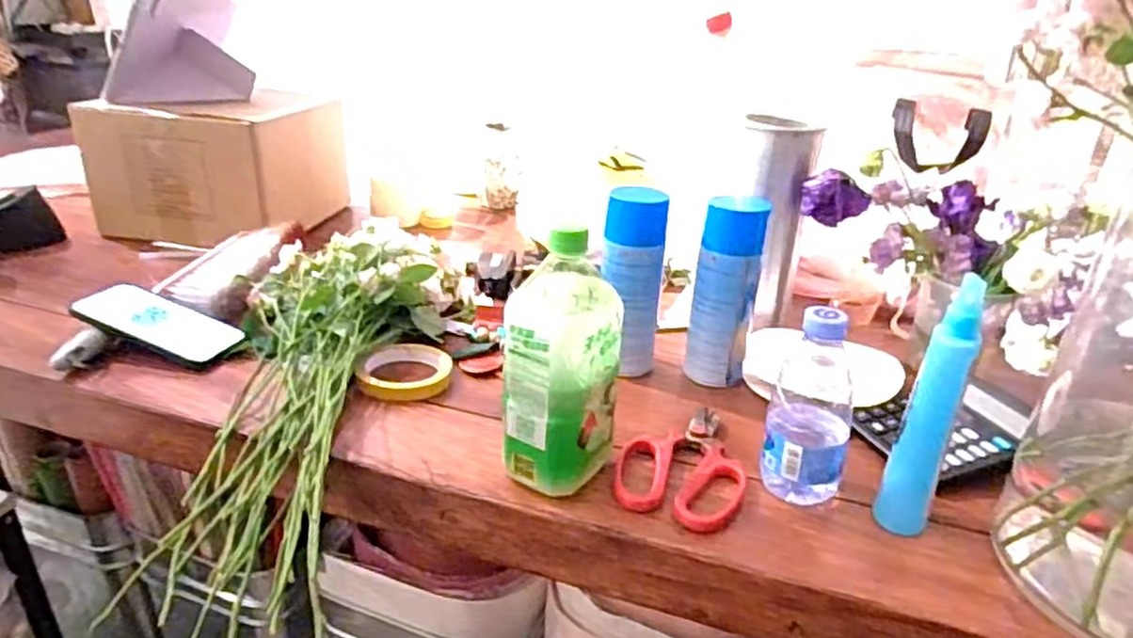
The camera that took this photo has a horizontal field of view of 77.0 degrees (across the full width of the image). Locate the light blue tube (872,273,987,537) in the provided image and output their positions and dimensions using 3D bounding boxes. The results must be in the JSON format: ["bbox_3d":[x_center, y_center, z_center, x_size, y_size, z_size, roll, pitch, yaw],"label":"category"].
[{"bbox_3d":[0.272,0.071,0.528,0.039,0.201,0.029,19,31,28],"label":"light blue tube"}]

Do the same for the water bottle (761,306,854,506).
[{"bbox_3d":[0.200,0.072,0.576,0.066,0.159,0.068,13,29,20],"label":"water bottle"}]

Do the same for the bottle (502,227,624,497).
[{"bbox_3d":[-0.004,0.035,0.560,0.075,0.197,0.073,16,29,24],"label":"bottle"}]

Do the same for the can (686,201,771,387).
[{"bbox_3d":[0.162,-0.025,0.728,0.061,0.185,0.052,9,27,11],"label":"can"}]

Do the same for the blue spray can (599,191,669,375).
[{"bbox_3d":[0.068,-0.038,0.735,0.053,0.182,0.056,2,27,-1],"label":"blue spray can"}]

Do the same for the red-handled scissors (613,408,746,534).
[{"bbox_3d":[0.103,0.121,0.620,0.104,0.014,0.158,10,28,13],"label":"red-handled scissors"}]

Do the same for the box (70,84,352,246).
[{"bbox_3d":[-0.527,-0.249,1.115,0.274,0.190,0.271,6,27,6],"label":"box"}]

